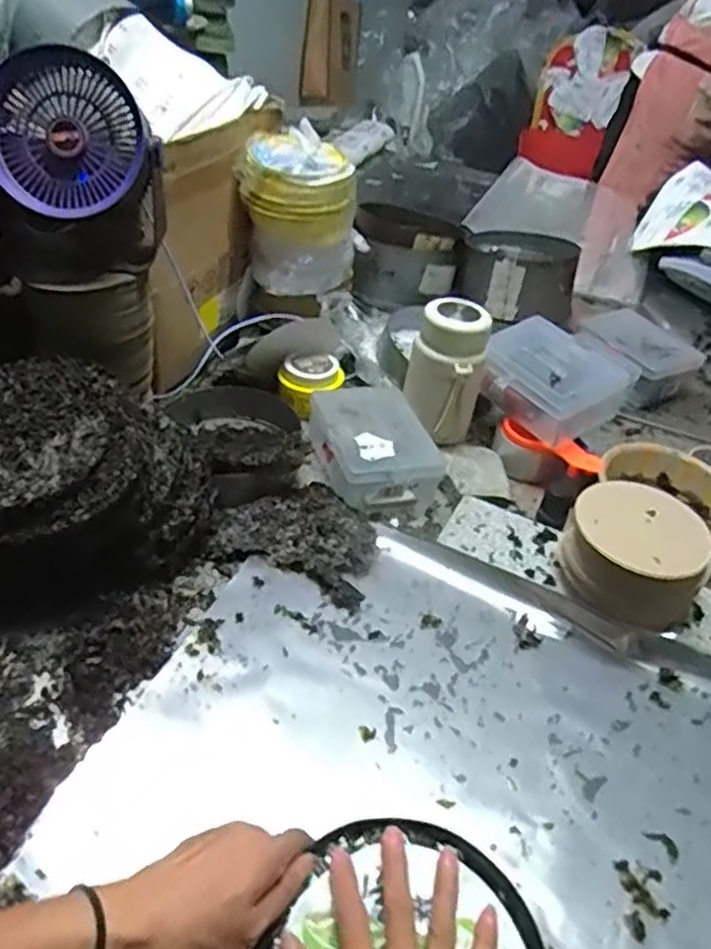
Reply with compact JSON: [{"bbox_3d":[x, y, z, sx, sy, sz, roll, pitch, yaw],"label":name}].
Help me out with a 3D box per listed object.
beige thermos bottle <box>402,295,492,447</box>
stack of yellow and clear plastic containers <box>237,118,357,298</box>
[{"bbox_3d":[0.119,-0.134,0.974,0.099,0.171,0.085,10,38,3],"label":"beige thermos bottle"},{"bbox_3d":[-0.083,-0.383,1.074,0.160,0.202,0.123,7,38,-1],"label":"stack of yellow and clear plastic containers"}]

